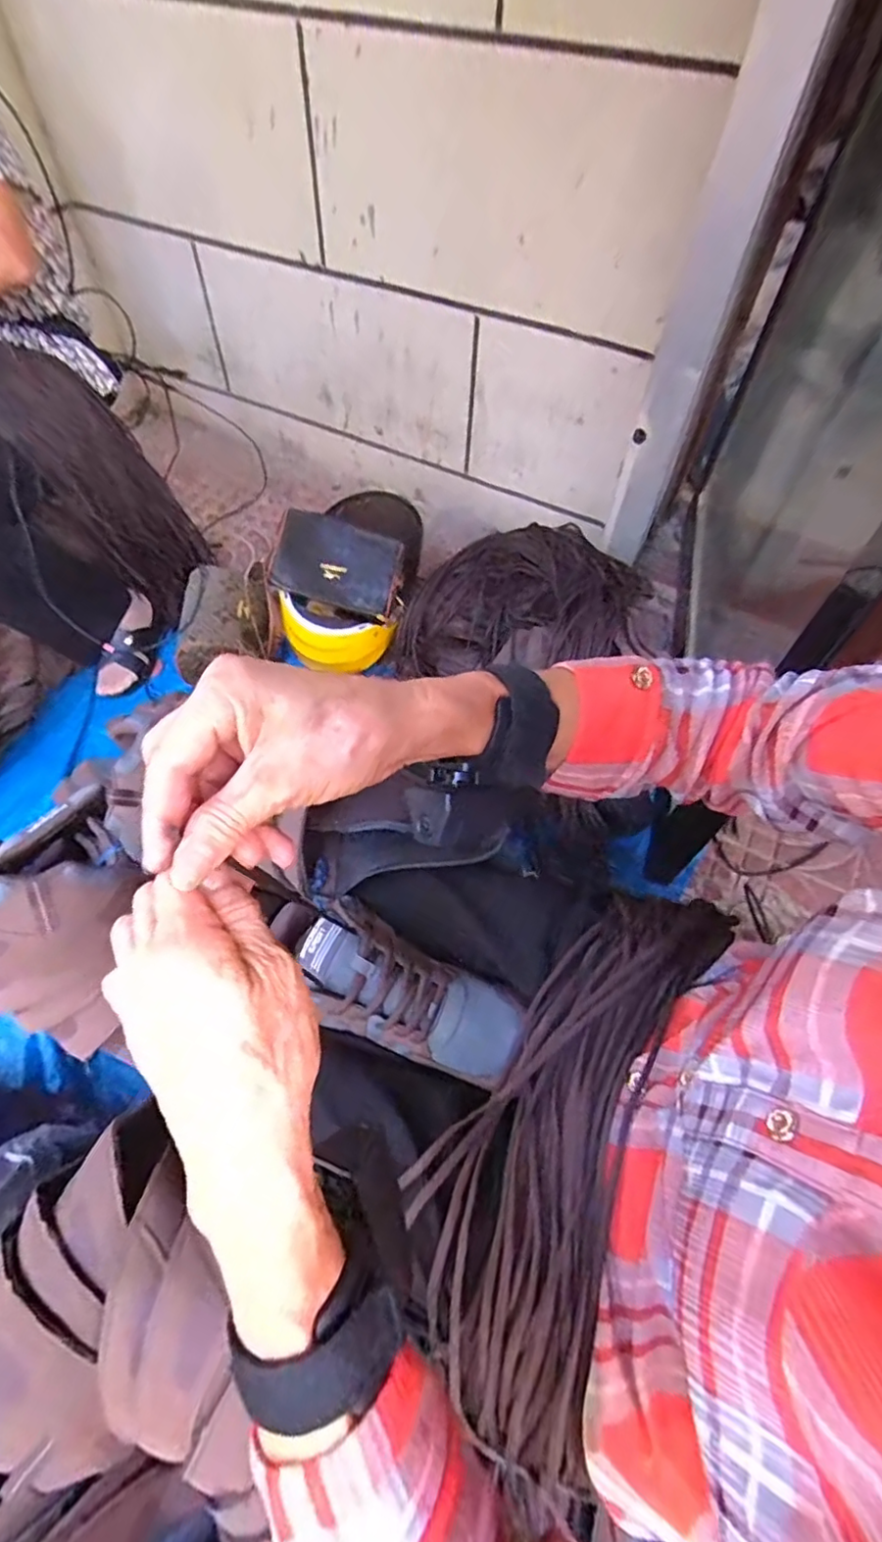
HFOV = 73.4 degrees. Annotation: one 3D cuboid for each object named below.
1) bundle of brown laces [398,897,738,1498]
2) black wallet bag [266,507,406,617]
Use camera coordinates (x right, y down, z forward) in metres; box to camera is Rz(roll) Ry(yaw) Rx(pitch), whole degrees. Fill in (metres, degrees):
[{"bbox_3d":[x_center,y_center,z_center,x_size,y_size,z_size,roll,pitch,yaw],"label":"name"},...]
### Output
[{"bbox_3d":[0.086,0.226,0.395,0.128,0.063,0.323,27,61,15],"label":"bundle of brown laces"},{"bbox_3d":[-0.173,-0.361,1.012,0.208,0.026,0.149,14,79,-17],"label":"black wallet bag"}]

